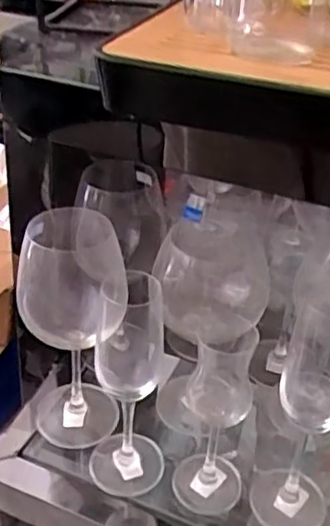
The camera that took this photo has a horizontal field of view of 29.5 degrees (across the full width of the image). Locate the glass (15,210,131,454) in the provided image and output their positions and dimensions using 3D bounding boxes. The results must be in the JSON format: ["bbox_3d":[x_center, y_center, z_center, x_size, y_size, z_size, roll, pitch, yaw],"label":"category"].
[{"bbox_3d":[-0.086,0.063,0.585,0.087,0.234,0.089,-3,35,-9],"label":"glass"}]

